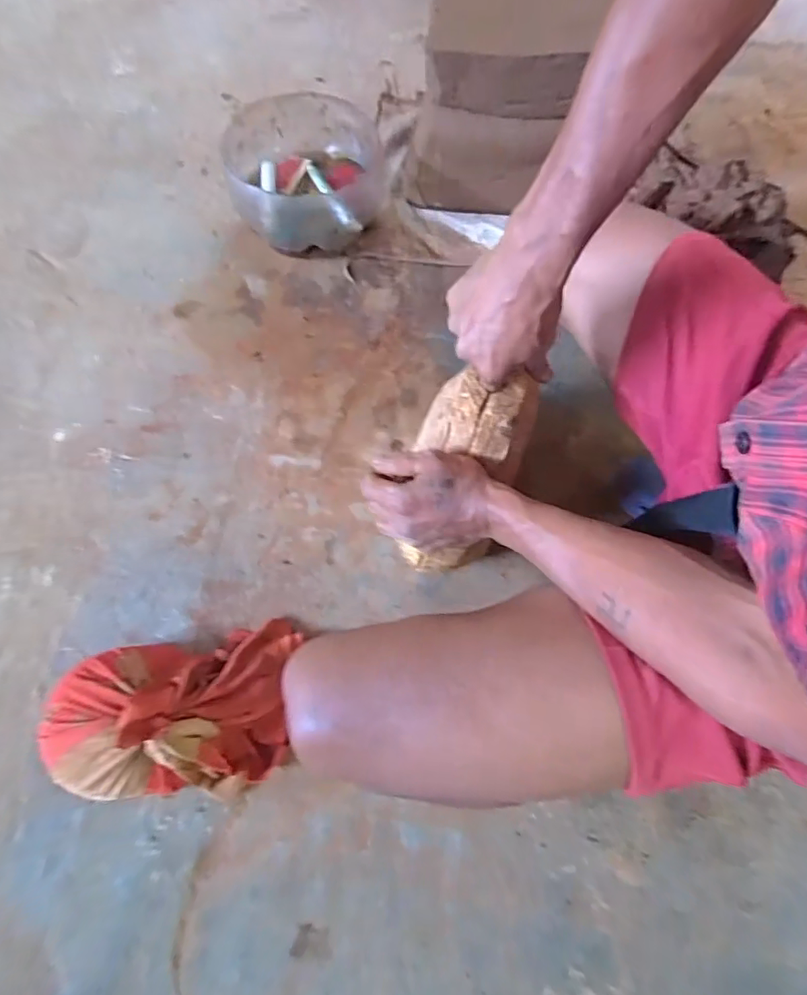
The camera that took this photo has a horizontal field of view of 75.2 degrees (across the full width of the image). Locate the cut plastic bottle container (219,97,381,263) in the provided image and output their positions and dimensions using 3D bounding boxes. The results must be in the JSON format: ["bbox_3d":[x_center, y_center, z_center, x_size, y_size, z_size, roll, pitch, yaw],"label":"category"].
[{"bbox_3d":[-0.157,-0.521,0.858,0.229,0.126,0.236,-9,71,-6],"label":"cut plastic bottle container"}]

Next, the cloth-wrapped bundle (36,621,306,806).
[{"bbox_3d":[-0.253,0.228,0.584,0.248,0.090,0.193,3,70,-2],"label":"cloth-wrapped bundle"}]

